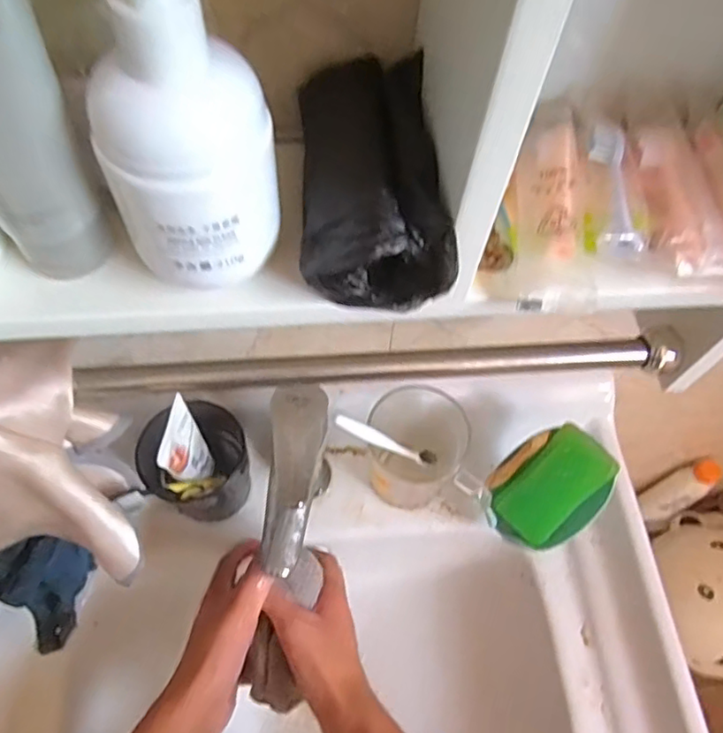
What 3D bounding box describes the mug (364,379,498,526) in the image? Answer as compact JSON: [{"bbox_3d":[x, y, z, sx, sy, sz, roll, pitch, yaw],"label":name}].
[{"bbox_3d":[0.062,0.079,0.554,0.124,0.120,0.090,14,61,6],"label":"mug"}]

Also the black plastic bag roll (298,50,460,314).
[{"bbox_3d":[0.001,-0.079,0.260,0.057,0.051,0.105,-6,61,-6],"label":"black plastic bag roll"}]

